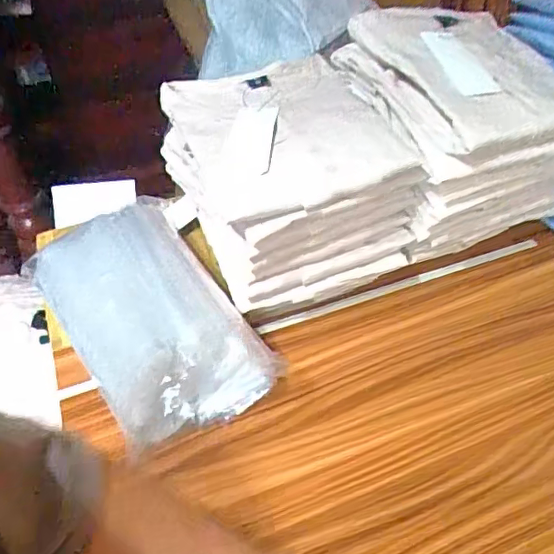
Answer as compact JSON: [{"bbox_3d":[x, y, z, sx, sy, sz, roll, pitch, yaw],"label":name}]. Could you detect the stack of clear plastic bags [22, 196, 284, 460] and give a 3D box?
[{"bbox_3d":[-0.146,0.041,0.632,0.165,0.116,0.285,-27,49,-22],"label":"stack of clear plastic bags"}]

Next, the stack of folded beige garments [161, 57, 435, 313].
[{"bbox_3d":[0.010,-0.125,0.690,0.223,0.160,0.270,-21,47,-16],"label":"stack of folded beige garments"}]

